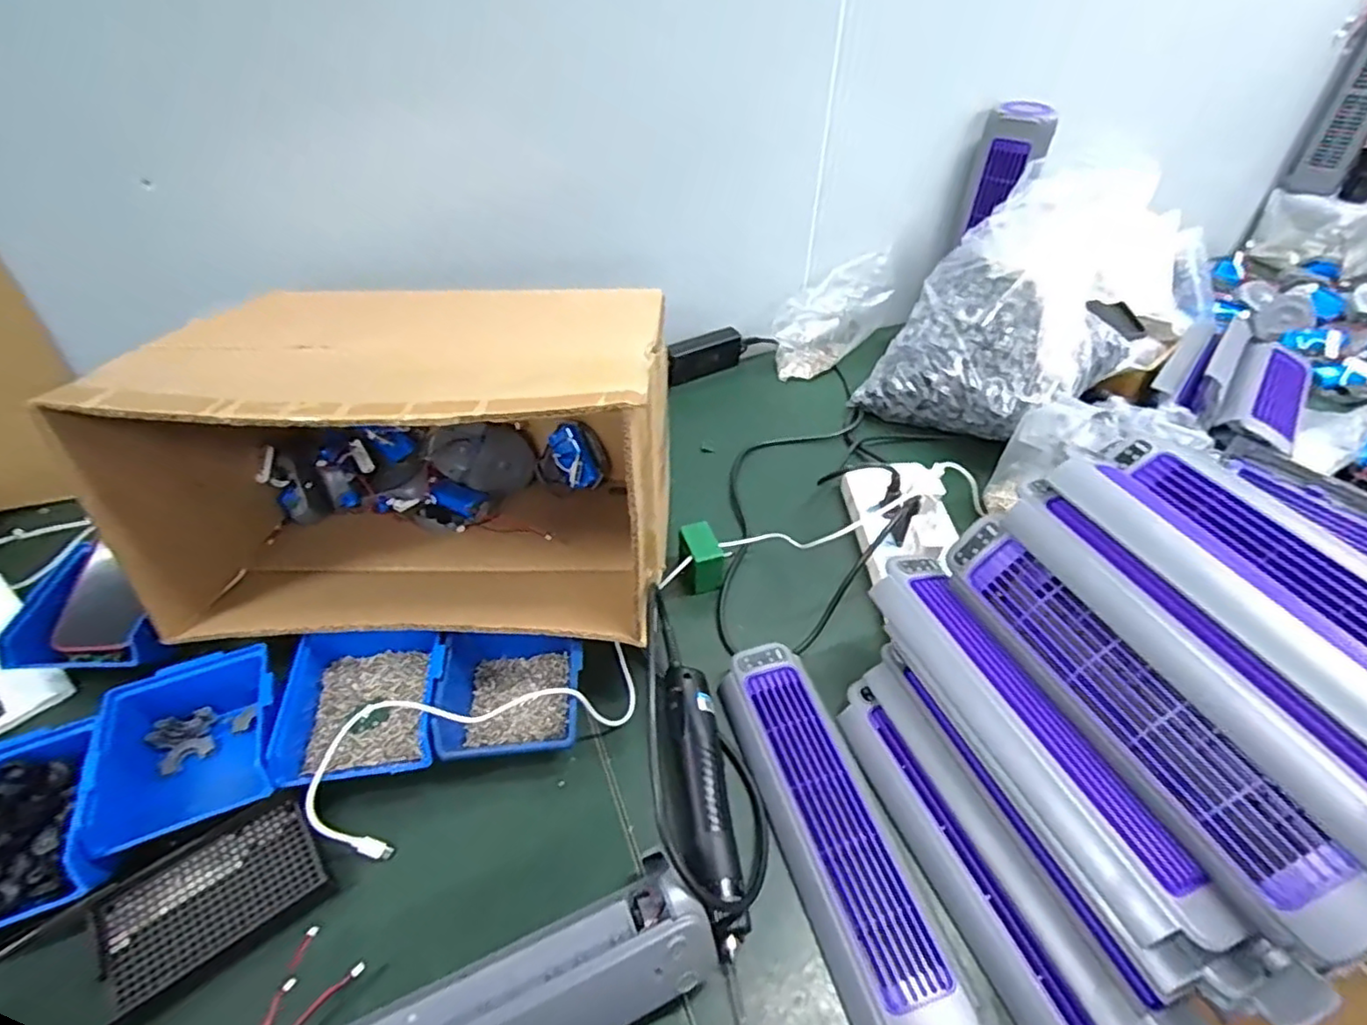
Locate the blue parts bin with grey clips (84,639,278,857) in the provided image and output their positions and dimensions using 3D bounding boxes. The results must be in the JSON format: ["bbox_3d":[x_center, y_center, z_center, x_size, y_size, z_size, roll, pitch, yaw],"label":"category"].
[{"bbox_3d":[-0.382,0.188,0.527,0.116,0.067,0.131,-16,46,-15],"label":"blue parts bin with grey clips"}]

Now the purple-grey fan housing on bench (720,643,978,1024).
[{"bbox_3d":[0.111,0.234,0.505,0.084,0.029,0.296,-13,45,-12],"label":"purple-grey fan housing on bench"}]

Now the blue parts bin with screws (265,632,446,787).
[{"bbox_3d":[-0.259,0.157,0.556,0.120,0.057,0.131,-3,44,-3],"label":"blue parts bin with screws"}]

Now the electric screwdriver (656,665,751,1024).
[{"bbox_3d":[0.010,0.223,0.496,0.053,0.031,0.226,-4,44,-4],"label":"electric screwdriver"}]

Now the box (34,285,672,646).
[{"bbox_3d":[-0.240,-0.047,0.620,0.447,0.258,0.298,0,44,0],"label":"box"}]

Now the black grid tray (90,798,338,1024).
[{"bbox_3d":[-0.335,0.275,0.474,0.140,0.024,0.090,-28,50,-26],"label":"black grid tray"}]

